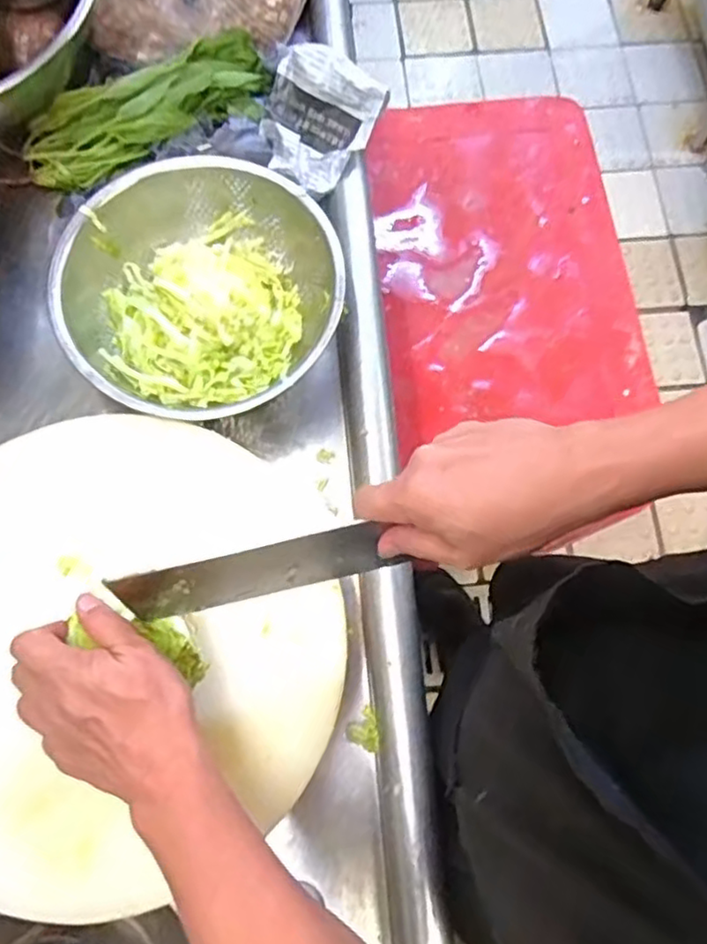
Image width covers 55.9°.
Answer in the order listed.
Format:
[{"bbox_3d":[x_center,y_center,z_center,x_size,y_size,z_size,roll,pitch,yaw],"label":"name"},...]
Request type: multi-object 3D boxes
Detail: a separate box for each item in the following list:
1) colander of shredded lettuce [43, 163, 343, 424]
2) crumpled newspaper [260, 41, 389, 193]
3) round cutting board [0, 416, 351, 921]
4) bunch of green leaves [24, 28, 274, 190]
[{"bbox_3d":[-0.141,-0.154,0.626,0.251,0.101,0.239,1,74,-2],"label":"colander of shredded lettuce"},{"bbox_3d":[-0.036,-0.358,0.675,0.109,0.059,0.110,27,75,6],"label":"crumpled newspaper"},{"bbox_3d":[-0.173,0.124,0.493,0.325,0.035,0.345,2,71,-5],"label":"round cutting board"},{"bbox_3d":[-0.217,-0.382,0.699,0.263,0.031,0.096,-25,76,-9],"label":"bunch of green leaves"}]

